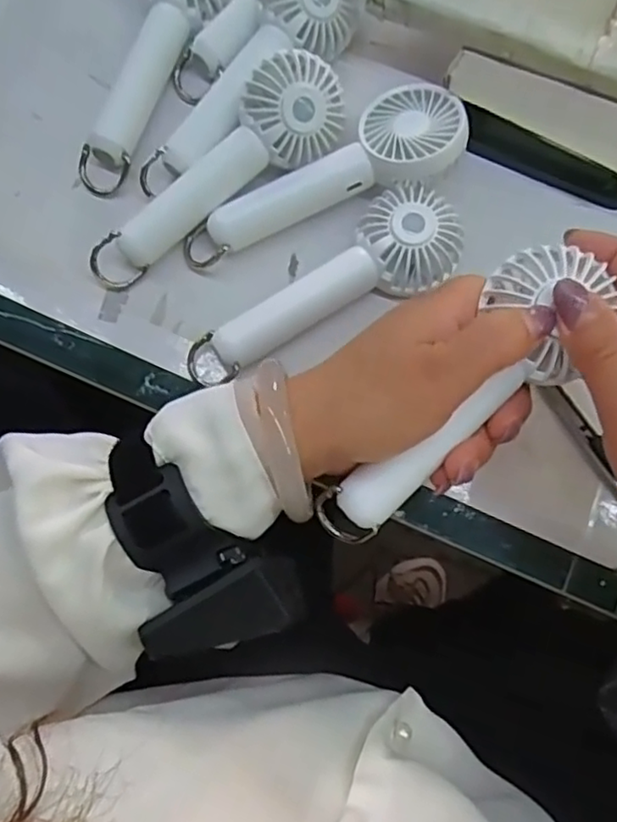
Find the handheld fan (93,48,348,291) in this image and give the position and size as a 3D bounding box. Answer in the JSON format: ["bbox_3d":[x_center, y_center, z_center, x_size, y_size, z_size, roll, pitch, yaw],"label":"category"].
[{"bbox_3d":[-0.050,-0.127,0.352,0.167,0.049,0.049,-41,80,-7],"label":"handheld fan"}]

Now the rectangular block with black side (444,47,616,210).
[{"bbox_3d":[0.132,-0.151,0.351,0.122,0.036,0.041,21,79,5],"label":"rectangular block with black side"}]

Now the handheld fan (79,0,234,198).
[{"bbox_3d":[-0.094,-0.203,0.372,0.047,0.033,0.157,29,80,7],"label":"handheld fan"}]

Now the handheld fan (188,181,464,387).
[{"bbox_3d":[0.011,-0.061,0.348,0.155,0.032,0.055,-36,80,-6],"label":"handheld fan"}]

